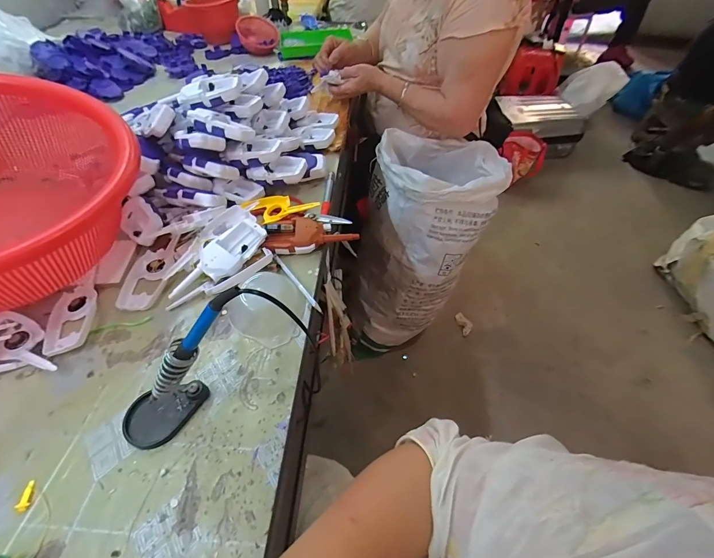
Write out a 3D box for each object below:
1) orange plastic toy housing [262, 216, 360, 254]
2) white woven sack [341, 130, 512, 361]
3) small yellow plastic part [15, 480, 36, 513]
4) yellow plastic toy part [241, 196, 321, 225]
[{"bbox_3d":[-0.078,-0.075,0.571,0.148,0.030,0.062,-9,51,-7],"label":"orange plastic toy housing"},{"bbox_3d":[0.129,-0.049,0.989,0.319,0.682,0.241,35,34,26],"label":"white woven sack"},{"bbox_3d":[-0.345,0.227,0.358,0.011,0.006,0.029,-6,51,-4],"label":"small yellow plastic part"},{"bbox_3d":[-0.136,-0.129,0.610,0.128,0.030,0.060,-10,51,-8],"label":"yellow plastic toy part"}]

